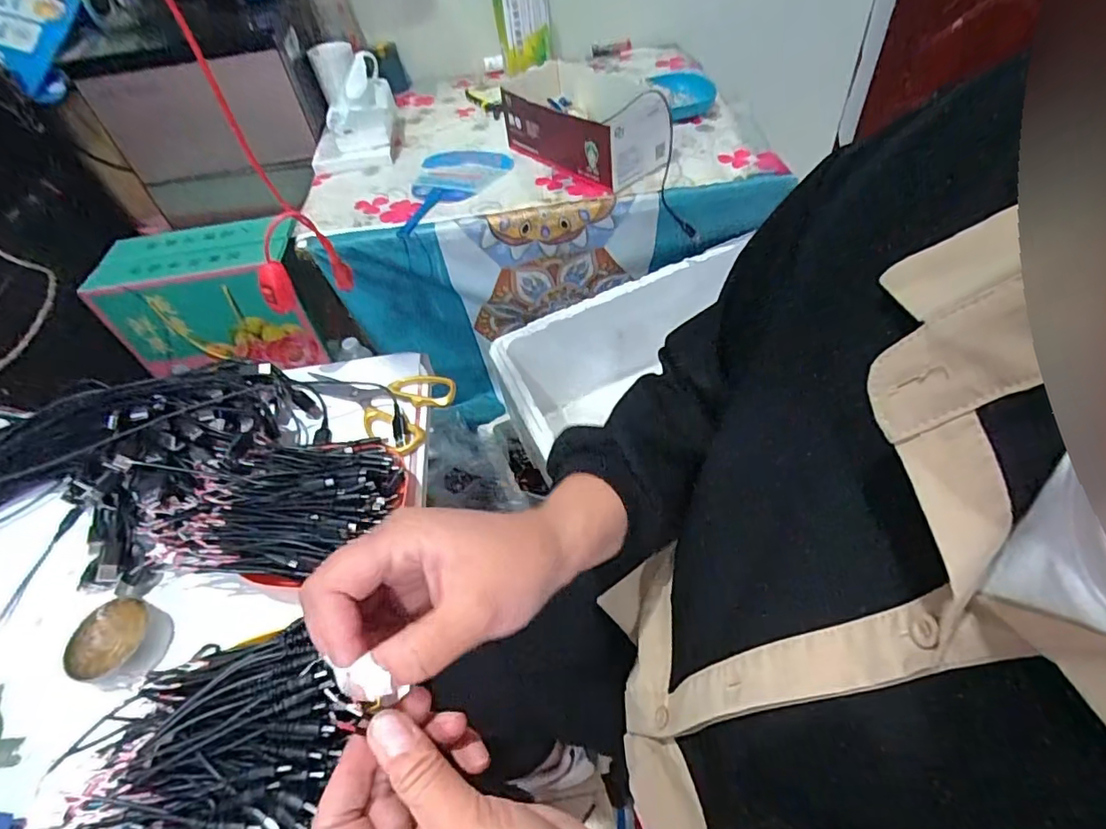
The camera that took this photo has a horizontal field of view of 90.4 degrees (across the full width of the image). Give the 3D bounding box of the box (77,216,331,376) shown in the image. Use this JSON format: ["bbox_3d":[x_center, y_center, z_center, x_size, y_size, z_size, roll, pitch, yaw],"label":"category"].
[{"bbox_3d":[-0.598,-0.197,1.003,0.318,0.239,0.147,-8,49,0],"label":"box"}]

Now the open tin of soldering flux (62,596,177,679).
[{"bbox_3d":[-0.338,0.179,0.431,0.066,0.027,0.059,5,51,11],"label":"open tin of soldering flux"}]

